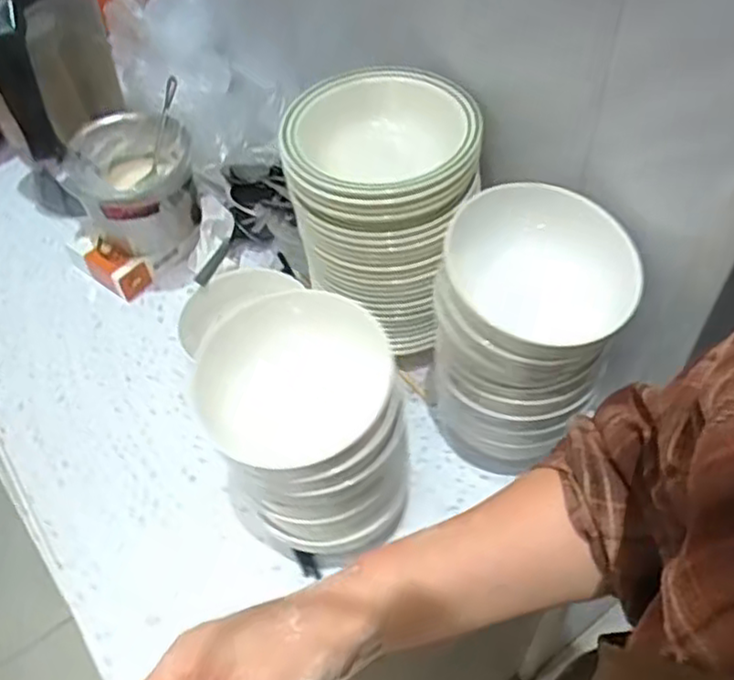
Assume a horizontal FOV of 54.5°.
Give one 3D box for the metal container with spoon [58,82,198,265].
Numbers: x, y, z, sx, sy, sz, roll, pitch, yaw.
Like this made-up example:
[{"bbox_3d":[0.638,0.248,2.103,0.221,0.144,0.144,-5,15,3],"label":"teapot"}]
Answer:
[{"bbox_3d":[-0.236,-0.151,0.748,0.122,0.147,0.111,-18,55,-10],"label":"metal container with spoon"}]

